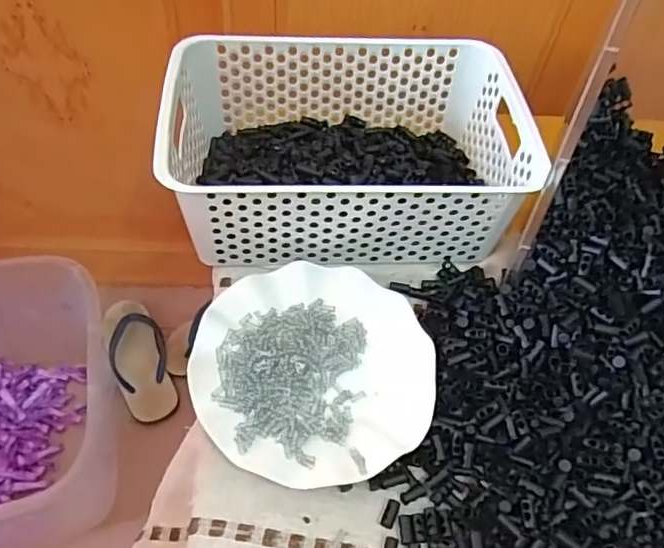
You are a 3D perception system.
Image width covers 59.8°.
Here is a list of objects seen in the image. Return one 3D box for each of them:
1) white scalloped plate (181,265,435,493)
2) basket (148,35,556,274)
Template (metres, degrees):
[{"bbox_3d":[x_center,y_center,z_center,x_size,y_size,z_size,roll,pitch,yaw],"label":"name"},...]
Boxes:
[{"bbox_3d":[-0.014,0.071,0.454,0.180,0.018,0.181,3,55,-4],"label":"white scalloped plate"},{"bbox_3d":[0.010,-0.116,0.532,0.301,0.101,0.203,-3,55,-8],"label":"basket"}]

